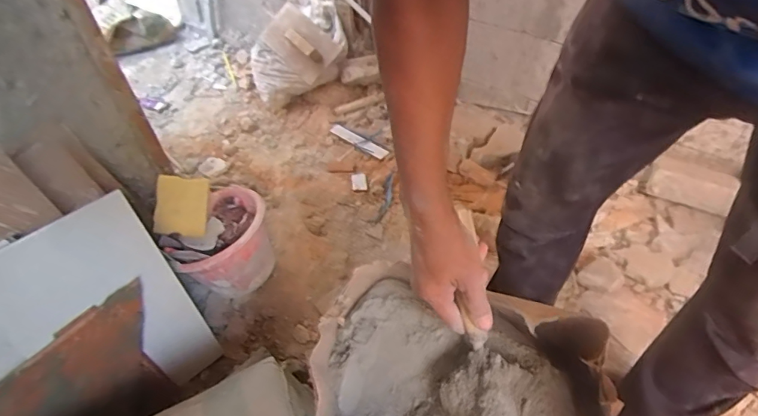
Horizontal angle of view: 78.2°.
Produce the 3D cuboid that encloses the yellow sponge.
[{"bbox_3d":[-0.440,-0.007,1.044,0.109,0.016,0.130,10,78,-38],"label":"yellow sponge"}]

